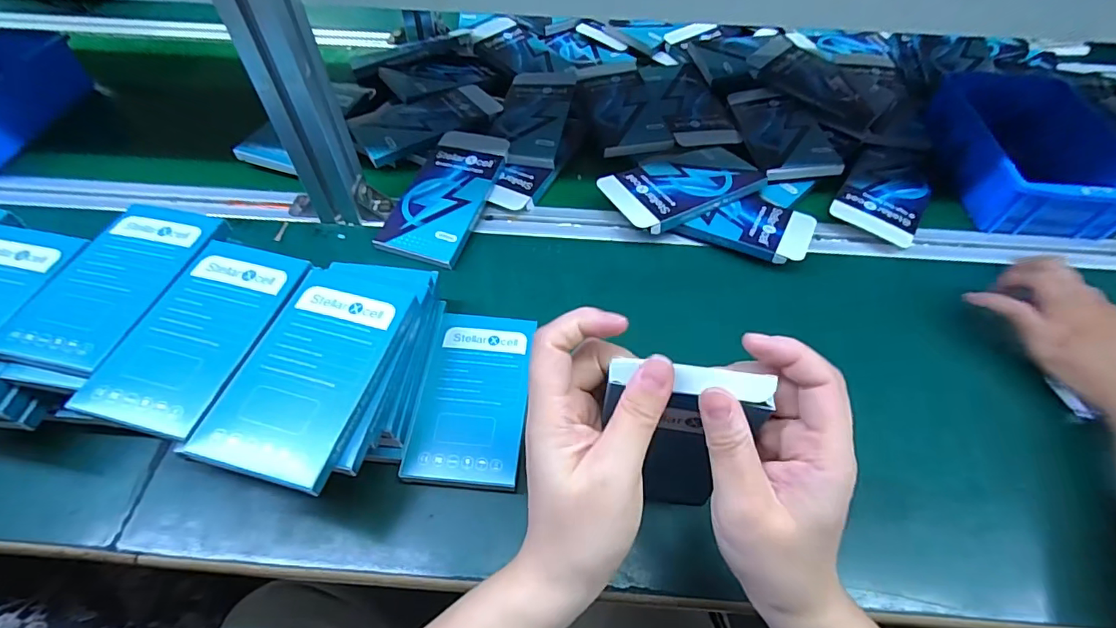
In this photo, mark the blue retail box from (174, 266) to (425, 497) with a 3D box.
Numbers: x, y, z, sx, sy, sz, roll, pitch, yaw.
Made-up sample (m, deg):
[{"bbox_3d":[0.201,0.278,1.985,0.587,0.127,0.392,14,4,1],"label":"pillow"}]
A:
[{"bbox_3d":[-0.148,0.031,0.311,0.077,0.013,0.140,13,57,8],"label":"blue retail box"}]

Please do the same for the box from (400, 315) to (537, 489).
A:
[{"bbox_3d":[-0.062,0.059,0.375,0.076,0.014,0.133,3,54,3],"label":"box"}]

